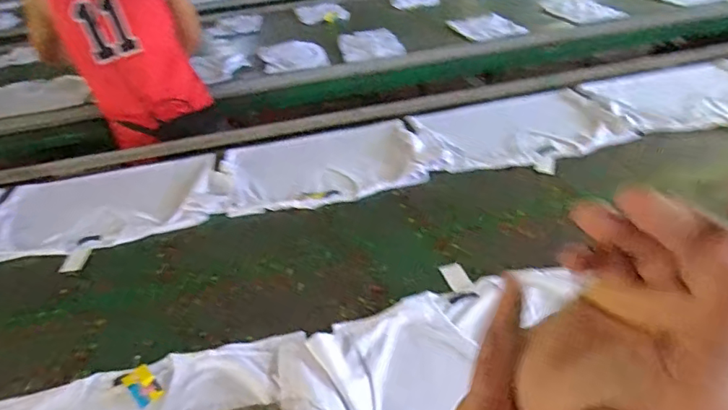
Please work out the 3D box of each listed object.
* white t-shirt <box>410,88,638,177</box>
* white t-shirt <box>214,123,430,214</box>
[{"bbox_3d":[0.402,-0.207,1.346,0.538,0.022,0.410,-9,35,-4],"label":"white t-shirt"},{"bbox_3d":[-0.101,-0.113,1.268,0.511,0.044,0.327,-12,35,-8],"label":"white t-shirt"}]

